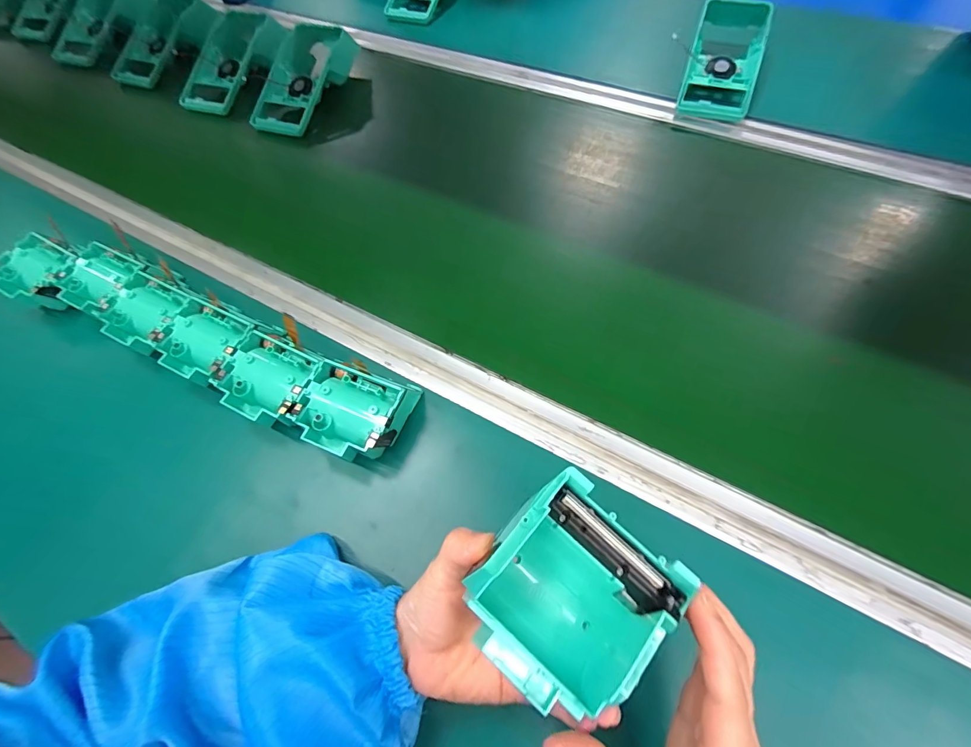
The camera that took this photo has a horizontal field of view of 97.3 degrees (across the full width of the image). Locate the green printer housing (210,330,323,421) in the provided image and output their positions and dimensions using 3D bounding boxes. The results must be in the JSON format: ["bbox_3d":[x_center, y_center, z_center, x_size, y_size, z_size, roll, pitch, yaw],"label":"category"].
[{"bbox_3d":[-0.174,0.006,0.353,0.076,0.031,0.065,21,65,14],"label":"green printer housing"}]

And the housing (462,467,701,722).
[{"bbox_3d":[0.038,0.098,0.185,0.079,0.043,0.076,38,70,21],"label":"housing"}]

